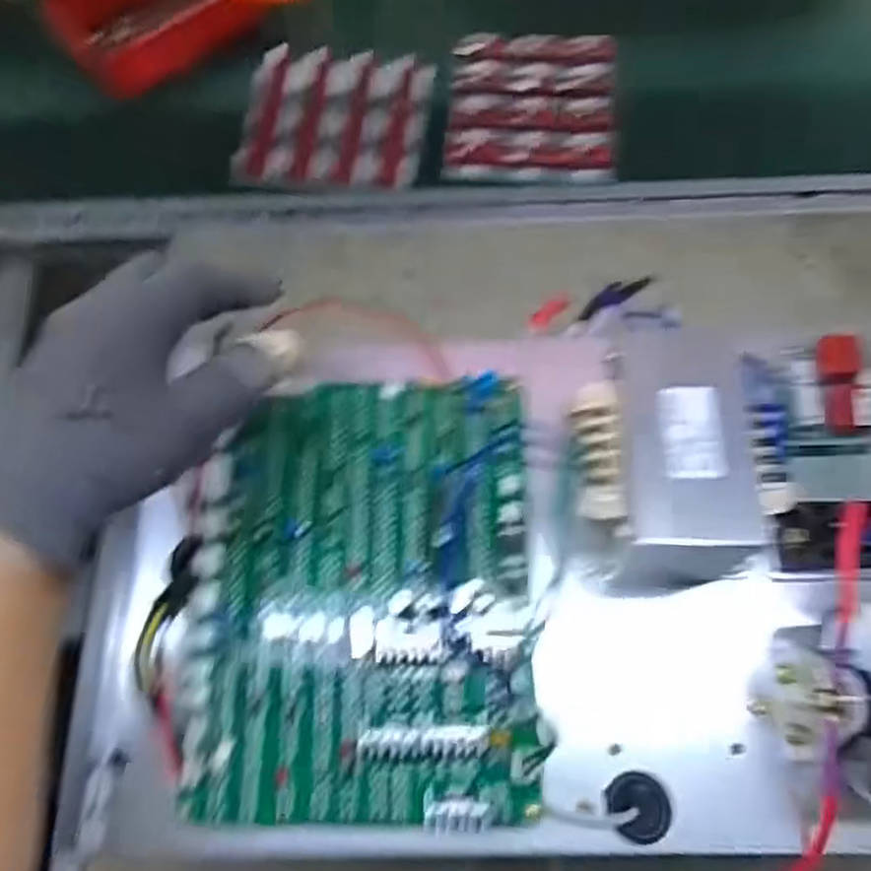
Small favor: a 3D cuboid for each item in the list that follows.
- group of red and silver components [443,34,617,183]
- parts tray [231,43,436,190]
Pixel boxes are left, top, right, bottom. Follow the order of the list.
[{"bbox_3d":[0.098,-0.335,0.801,0.164,0.015,0.179,3,69,4],"label":"group of red and silver components"},{"bbox_3d":[-0.104,-0.330,0.817,0.189,0.012,0.163,6,70,5],"label":"parts tray"}]

